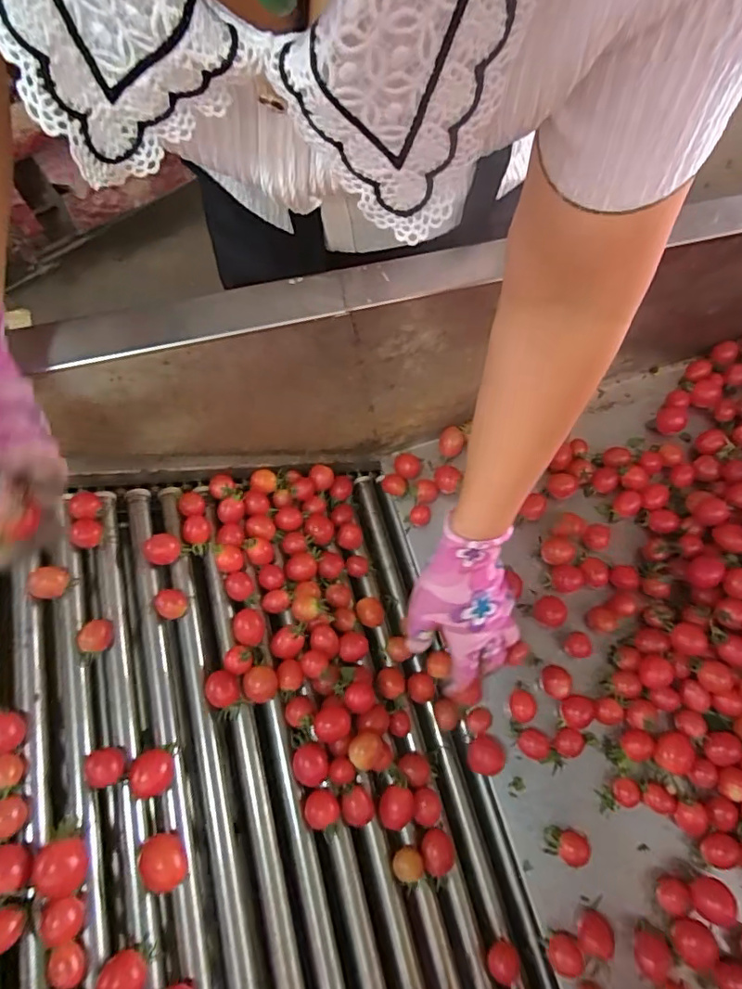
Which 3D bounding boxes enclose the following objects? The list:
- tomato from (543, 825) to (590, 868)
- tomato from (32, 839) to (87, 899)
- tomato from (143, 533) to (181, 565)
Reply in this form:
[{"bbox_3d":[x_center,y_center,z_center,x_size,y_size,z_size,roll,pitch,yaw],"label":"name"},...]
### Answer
[{"bbox_3d":[0.171,0.307,0.465,0.033,0.027,0.026,19,66,5],"label":"tomato"},{"bbox_3d":[-0.212,0.256,0.365,0.027,0.026,0.034,-4,66,-5],"label":"tomato"},{"bbox_3d":[-0.195,0.051,0.494,0.031,0.024,0.022,-35,72,-17],"label":"tomato"}]

